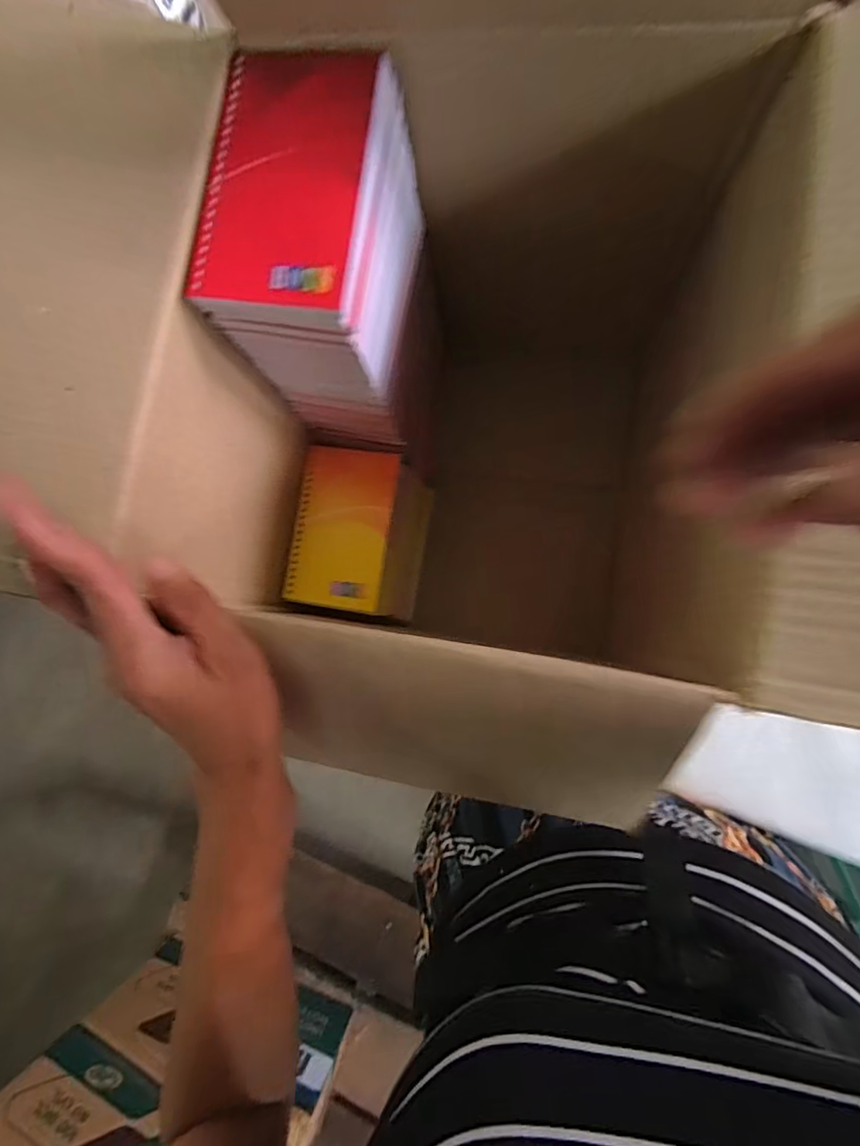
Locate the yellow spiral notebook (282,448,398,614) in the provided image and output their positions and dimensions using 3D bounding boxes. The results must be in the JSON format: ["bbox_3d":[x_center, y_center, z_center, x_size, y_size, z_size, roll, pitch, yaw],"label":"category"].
[{"bbox_3d":[-0.072,-0.037,0.431,0.079,0.008,0.128,8,85,8],"label":"yellow spiral notebook"}]

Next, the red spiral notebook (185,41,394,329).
[{"bbox_3d":[-0.070,-0.193,0.268,0.080,0.020,0.134,10,86,8],"label":"red spiral notebook"}]

